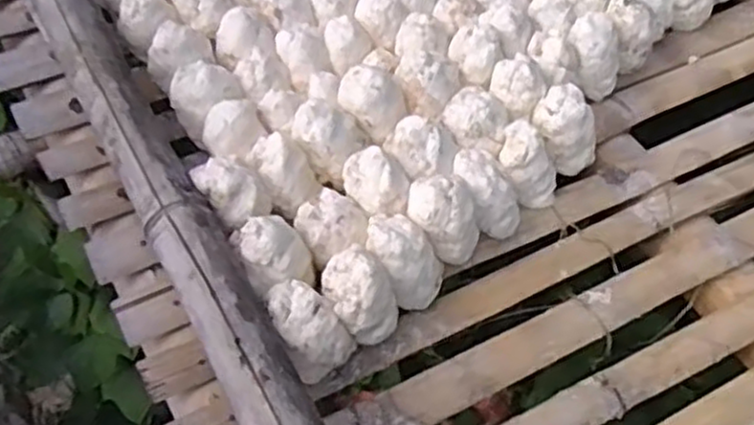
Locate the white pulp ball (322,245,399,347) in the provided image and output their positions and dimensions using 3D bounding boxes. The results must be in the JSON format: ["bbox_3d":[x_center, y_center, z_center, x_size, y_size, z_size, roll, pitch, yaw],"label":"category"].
[{"bbox_3d":[-0.012,0.081,0.696,0.062,0.099,0.048,-36,40,-21],"label":"white pulp ball"}]

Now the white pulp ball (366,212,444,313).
[{"bbox_3d":[0.026,0.045,0.733,0.062,0.080,0.088,-37,68,-22],"label":"white pulp ball"}]

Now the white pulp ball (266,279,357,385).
[{"bbox_3d":[-0.063,0.105,0.676,0.059,0.063,0.075,-32,66,-20],"label":"white pulp ball"}]

